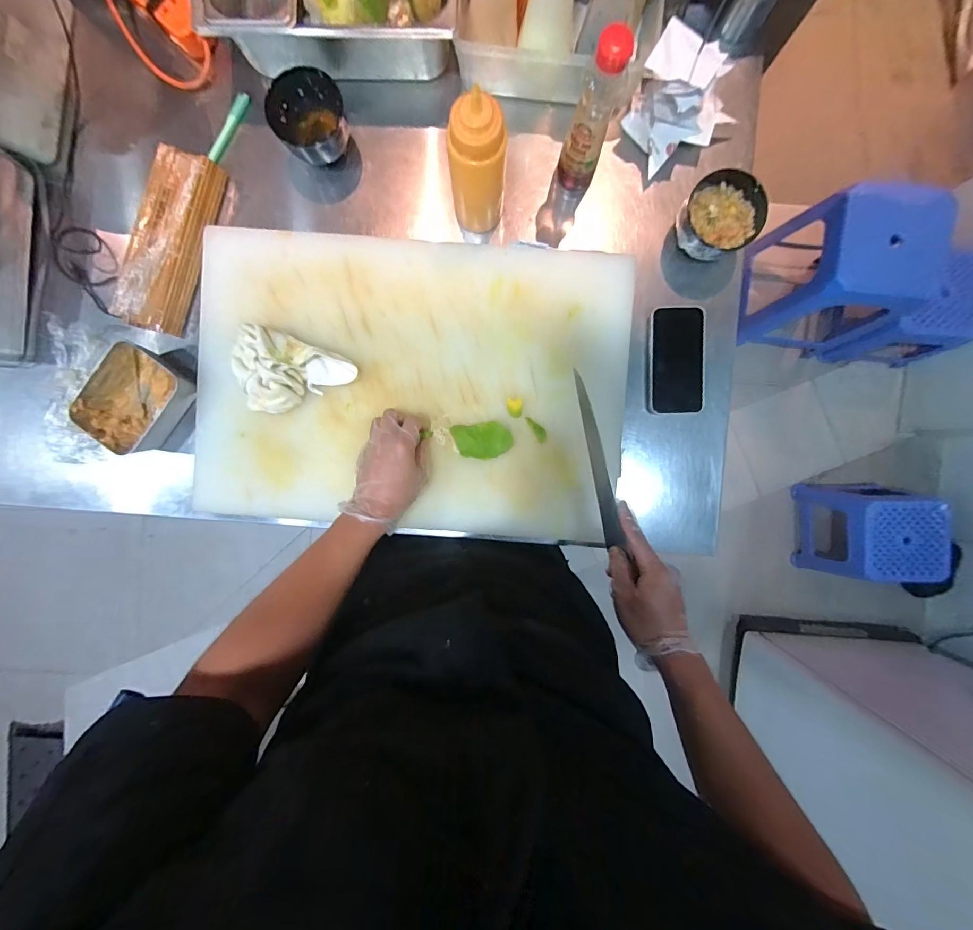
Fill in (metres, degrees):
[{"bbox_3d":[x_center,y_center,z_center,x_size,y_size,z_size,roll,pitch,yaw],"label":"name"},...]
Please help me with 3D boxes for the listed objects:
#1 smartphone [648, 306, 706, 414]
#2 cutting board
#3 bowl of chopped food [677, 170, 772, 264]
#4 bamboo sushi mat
[{"bbox_3d":[0.269,-0.146,0.578,0.075,0.015,0.144,-1,101,0],"label":"smartphone"},{"bbox_3d":[-0.105,-0.109,0.564,0.588,0.044,0.389,3,92,0],"label":"cutting board"},{"bbox_3d":[0.307,-0.328,0.548,0.095,0.072,0.092,0,92,1],"label":"bowl of chopped food"},{"bbox_3d":[-0.442,-0.310,0.573,0.082,0.036,0.243,19,92,0],"label":"bamboo sushi mat"}]

